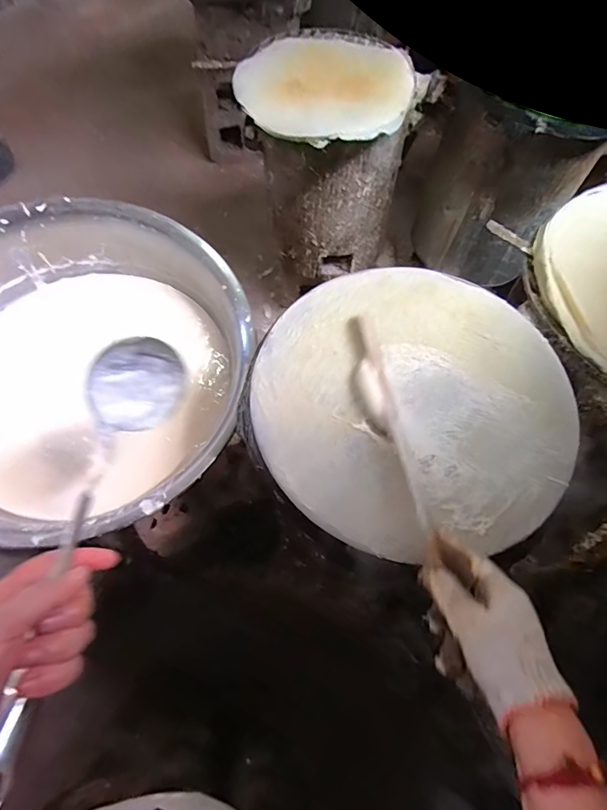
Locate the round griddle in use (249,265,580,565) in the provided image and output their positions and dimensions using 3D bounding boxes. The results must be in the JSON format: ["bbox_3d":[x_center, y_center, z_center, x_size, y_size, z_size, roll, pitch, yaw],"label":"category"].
[{"bbox_3d":[0.127,-0.012,0.521,0.360,0.023,0.355,1,64,-3],"label":"round griddle in use"}]

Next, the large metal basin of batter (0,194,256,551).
[{"bbox_3d":[-0.370,-0.032,0.770,0.523,0.305,0.532,1,64,-3],"label":"large metal basin of batter"}]

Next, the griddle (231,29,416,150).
[{"bbox_3d":[0.059,-0.744,1.007,0.375,0.047,0.436,22,65,7],"label":"griddle"}]

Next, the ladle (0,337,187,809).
[{"bbox_3d":[-0.175,0.094,0.360,0.075,0.077,0.352,7,54,0],"label":"ladle"}]

